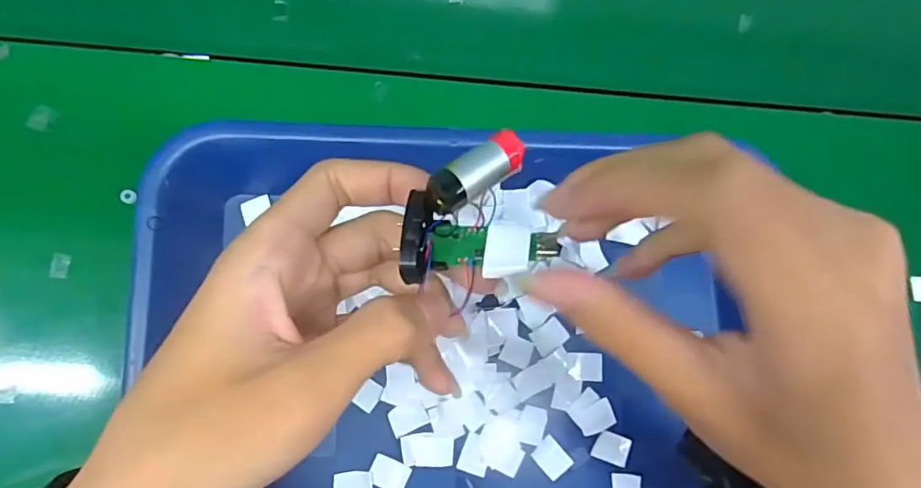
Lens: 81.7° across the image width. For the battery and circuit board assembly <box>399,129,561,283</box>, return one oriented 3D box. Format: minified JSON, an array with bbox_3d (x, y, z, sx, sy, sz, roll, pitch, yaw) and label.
[{"bbox_3d":[0.005,-0.012,0.185,0.050,0.018,0.046,-5,84,-8],"label":"battery and circuit board assembly"}]

